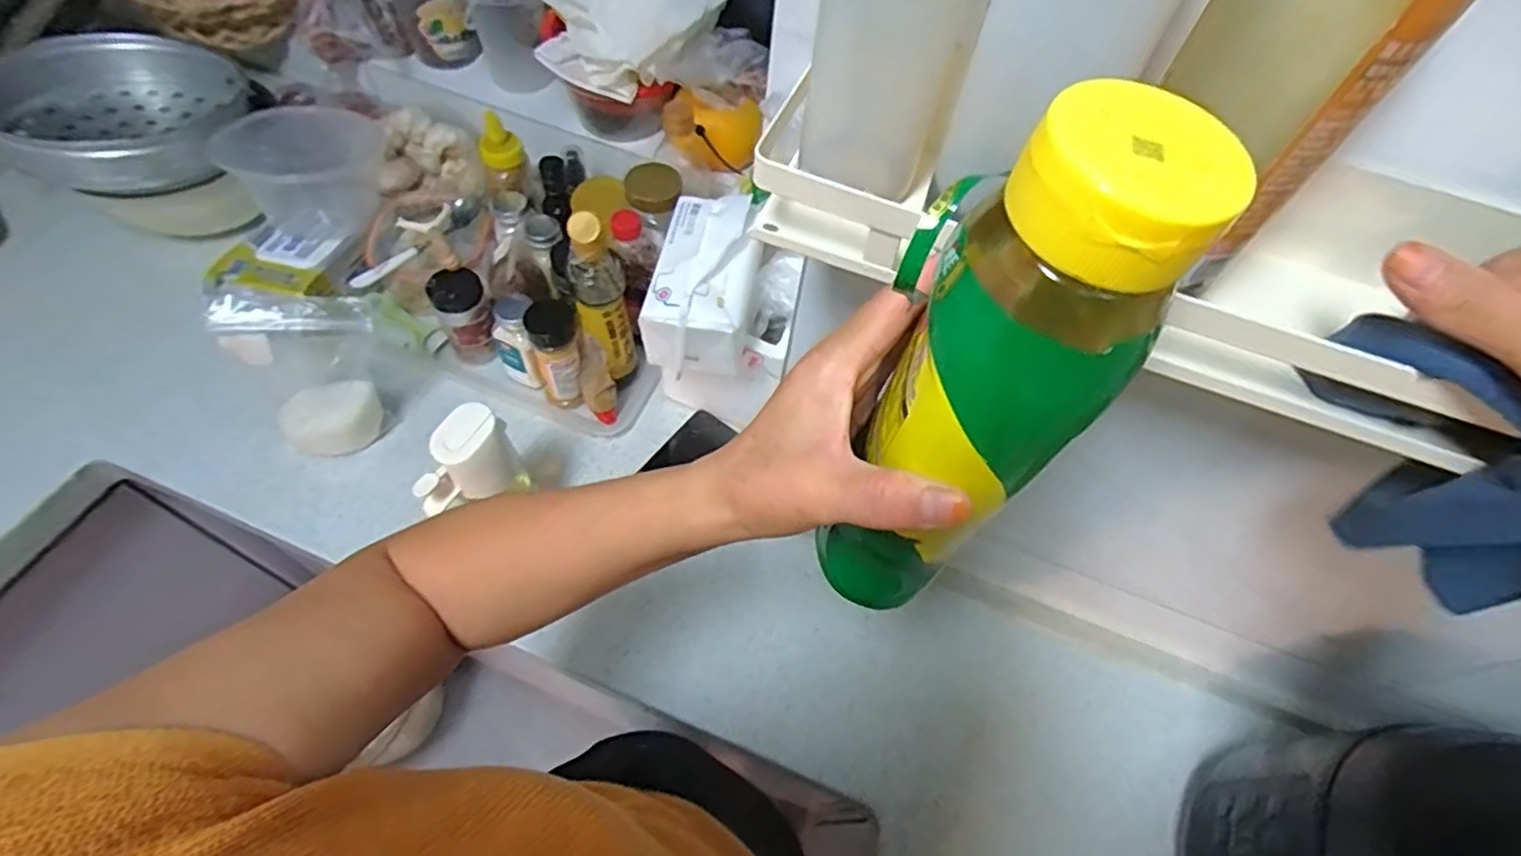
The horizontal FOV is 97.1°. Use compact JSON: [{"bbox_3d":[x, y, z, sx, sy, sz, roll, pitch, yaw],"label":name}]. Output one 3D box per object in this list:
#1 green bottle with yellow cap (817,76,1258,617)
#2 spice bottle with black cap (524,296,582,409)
[{"bbox_3d":[0.070,0.007,0.247,0.060,0.240,0.047,29,52,13],"label":"green bottle with yellow cap"},{"bbox_3d":[-0.232,-0.082,0.770,0.055,0.137,0.057,-16,62,-15],"label":"spice bottle with black cap"}]

